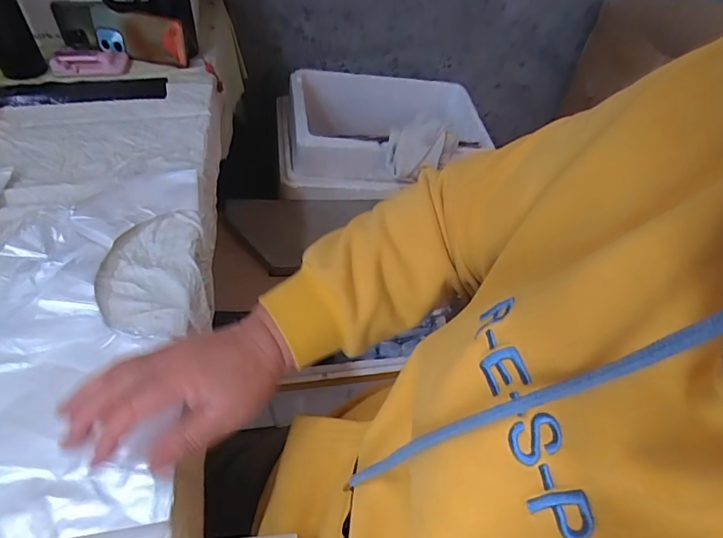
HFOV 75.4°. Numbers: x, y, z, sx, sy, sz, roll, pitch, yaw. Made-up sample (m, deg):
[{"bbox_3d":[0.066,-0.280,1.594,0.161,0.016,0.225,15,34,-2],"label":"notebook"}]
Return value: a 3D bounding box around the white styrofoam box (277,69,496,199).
[{"bbox_3d":[0.046,-0.308,1.067,0.459,0.165,0.276,-4,50,-7],"label":"white styrofoam box"}]

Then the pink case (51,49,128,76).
[{"bbox_3d":[-0.430,-0.328,0.740,0.110,0.025,0.044,-12,52,-15],"label":"pink case"}]

